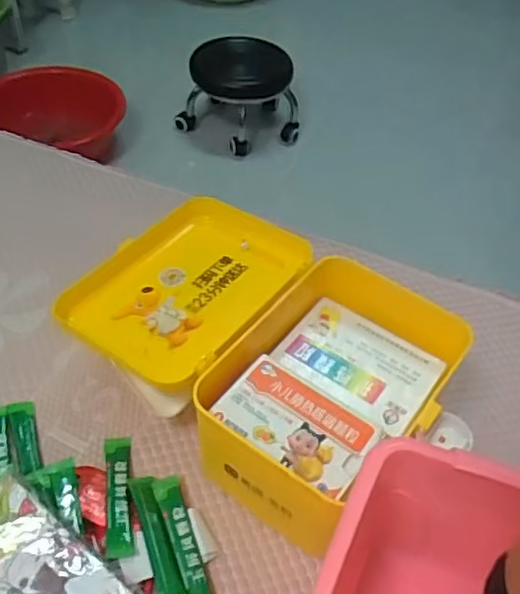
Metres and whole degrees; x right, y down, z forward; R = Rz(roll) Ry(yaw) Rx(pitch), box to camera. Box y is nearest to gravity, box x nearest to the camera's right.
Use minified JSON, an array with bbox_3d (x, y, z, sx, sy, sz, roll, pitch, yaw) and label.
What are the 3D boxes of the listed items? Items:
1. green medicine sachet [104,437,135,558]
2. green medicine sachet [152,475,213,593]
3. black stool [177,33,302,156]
[{"bbox_3d":[-0.124,0.170,0.546,0.022,0.016,0.117,-5,50,-10],"label":"green medicine sachet"},{"bbox_3d":[-0.063,0.203,0.516,0.023,0.009,0.115,-14,52,-17],"label":"green medicine sachet"},{"bbox_3d":[-0.059,-0.562,1.740,0.295,0.226,0.250,-30,58,-27],"label":"black stool"}]

